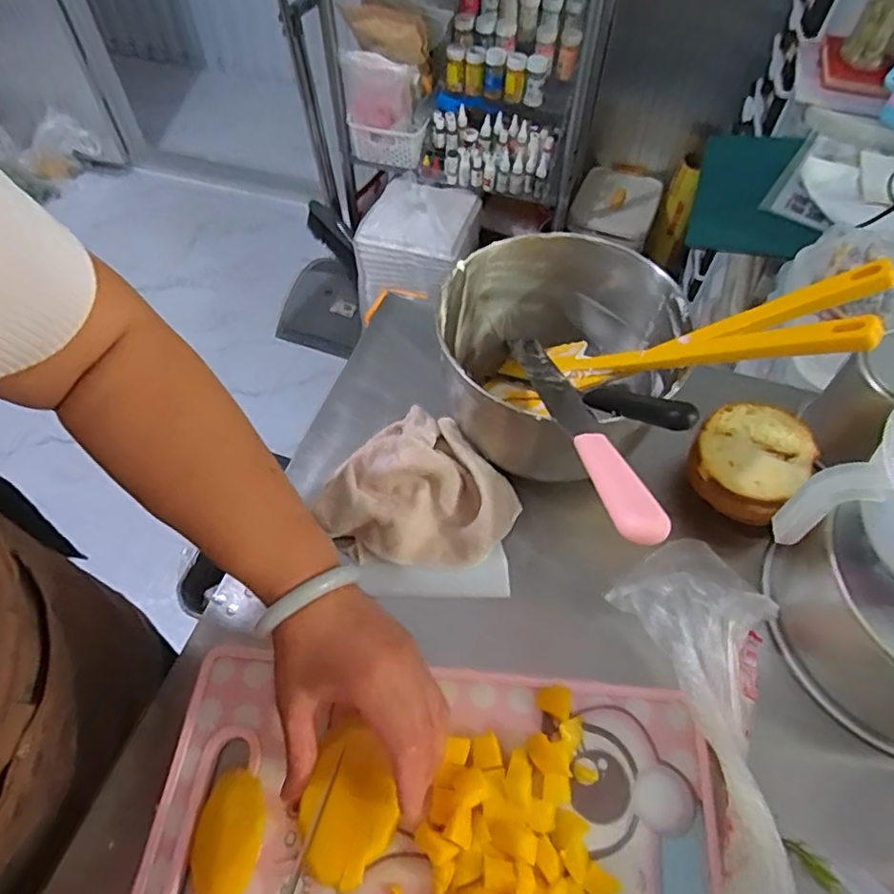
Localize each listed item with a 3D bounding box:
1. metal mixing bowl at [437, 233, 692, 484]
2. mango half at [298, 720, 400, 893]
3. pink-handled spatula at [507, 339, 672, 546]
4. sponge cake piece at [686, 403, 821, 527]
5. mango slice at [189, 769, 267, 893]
[{"bbox_3d":[0.101,-0.068,0.514,0.187,0.116,0.204,0,56,0],"label":"metal mixing bowl"},{"bbox_3d":[-0.062,0.229,0.383,0.060,0.018,0.085,15,57,10],"label":"mango half"},{"bbox_3d":[0.086,-0.032,0.444,0.028,0.016,0.349,-3,24,-2],"label":"pink-handled spatula"},{"bbox_3d":[0.259,0.012,0.513,0.089,0.046,0.091,0,56,0],"label":"sponge cake piece"},{"bbox_3d":[-0.140,0.252,0.381,0.046,0.013,0.077,6,56,4],"label":"mango slice"}]

